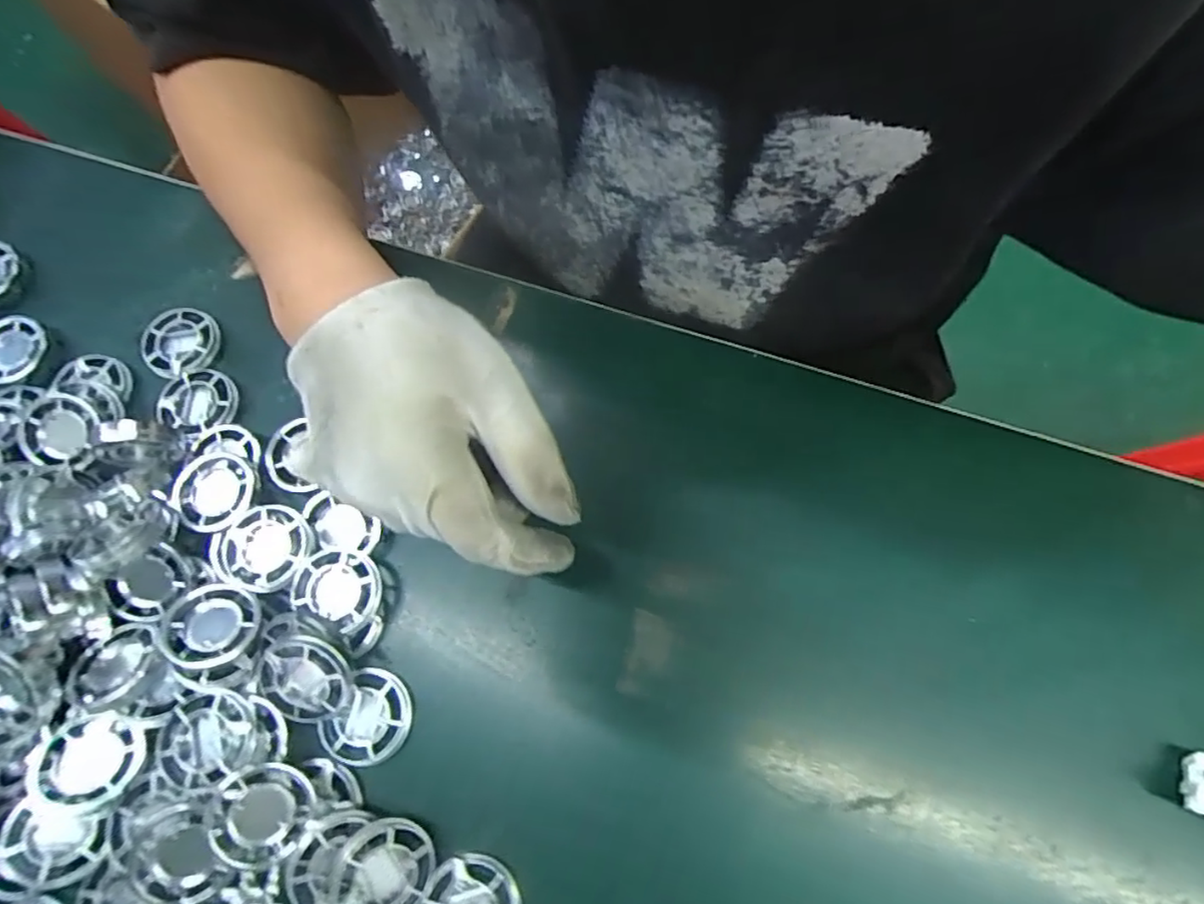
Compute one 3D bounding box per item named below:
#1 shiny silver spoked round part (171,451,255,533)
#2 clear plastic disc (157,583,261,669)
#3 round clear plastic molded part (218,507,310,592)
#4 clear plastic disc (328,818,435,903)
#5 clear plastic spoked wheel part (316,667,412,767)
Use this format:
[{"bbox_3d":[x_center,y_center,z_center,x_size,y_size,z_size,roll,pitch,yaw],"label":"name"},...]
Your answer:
[{"bbox_3d":[-0.185,0.018,0.313,0.039,0.010,0.040,-1,73,3],"label":"shiny silver spoked round part"},{"bbox_3d":[-0.175,0.076,0.288,0.042,0.006,0.035,21,76,9],"label":"clear plastic disc"},{"bbox_3d":[-0.157,0.044,0.301,0.039,0.009,0.036,-1,73,3],"label":"round clear plastic molded part"},{"bbox_3d":[-0.087,0.168,0.259,0.038,0.005,0.039,4,82,-26],"label":"clear plastic disc"},{"bbox_3d":[-0.101,0.116,0.281,0.033,0.011,0.039,33,78,12],"label":"clear plastic spoked wheel part"}]

